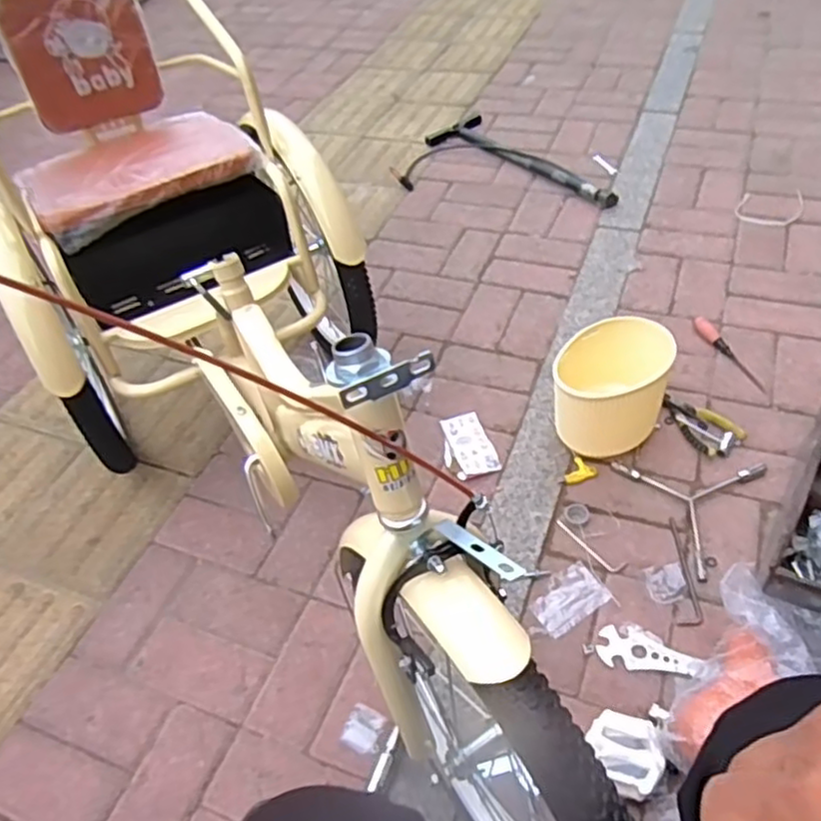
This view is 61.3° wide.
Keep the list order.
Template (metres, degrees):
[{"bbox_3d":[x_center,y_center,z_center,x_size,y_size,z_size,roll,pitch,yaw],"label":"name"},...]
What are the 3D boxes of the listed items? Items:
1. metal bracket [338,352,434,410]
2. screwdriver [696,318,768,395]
[{"bbox_3d":[-0.012,-0.018,0.411,0.061,0.006,0.014,-26,91,-14],"label":"metal bracket"},{"bbox_3d":[0.601,-0.110,1.303,0.030,0.022,0.204,-19,48,-11],"label":"screwdriver"}]

